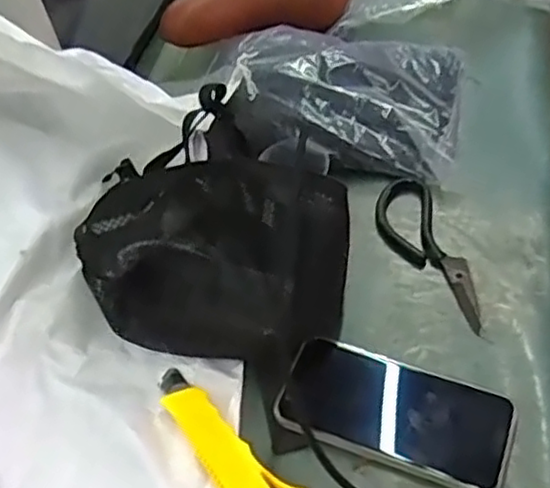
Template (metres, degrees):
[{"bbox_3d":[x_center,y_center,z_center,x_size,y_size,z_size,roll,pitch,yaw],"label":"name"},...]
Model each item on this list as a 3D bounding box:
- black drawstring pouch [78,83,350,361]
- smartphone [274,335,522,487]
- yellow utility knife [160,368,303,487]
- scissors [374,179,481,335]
[{"bbox_3d":[-0.057,0.014,0.538,0.218,0.104,0.164,17,53,20],"label":"black drawstring pouch"},{"bbox_3d":[0.087,0.120,0.495,0.164,0.009,0.078,16,52,19],"label":"smartphone"},{"bbox_3d":[-0.042,0.143,0.487,0.041,0.012,0.149,-38,55,-24],"label":"yellow utility knife"},{"bbox_3d":[0.127,0.000,0.584,0.057,0.019,0.167,-12,49,-4],"label":"scissors"}]

